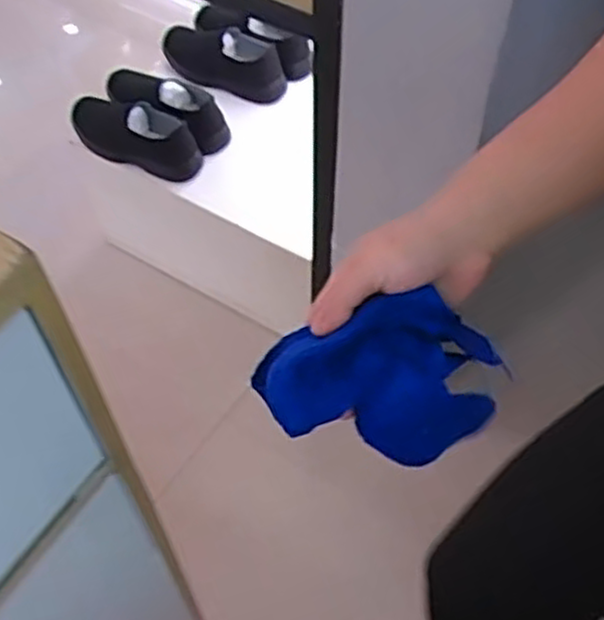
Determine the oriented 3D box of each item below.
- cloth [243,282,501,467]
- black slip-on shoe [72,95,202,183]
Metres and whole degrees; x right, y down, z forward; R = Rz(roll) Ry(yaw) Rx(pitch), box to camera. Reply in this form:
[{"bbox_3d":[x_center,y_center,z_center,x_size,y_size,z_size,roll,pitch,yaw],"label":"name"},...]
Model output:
[{"bbox_3d":[0.046,0.044,0.465,0.143,0.096,0.061,0,54,1],"label":"cloth"},{"bbox_3d":[-0.324,-0.348,1.500,0.290,0.132,0.102,22,57,16],"label":"black slip-on shoe"}]

